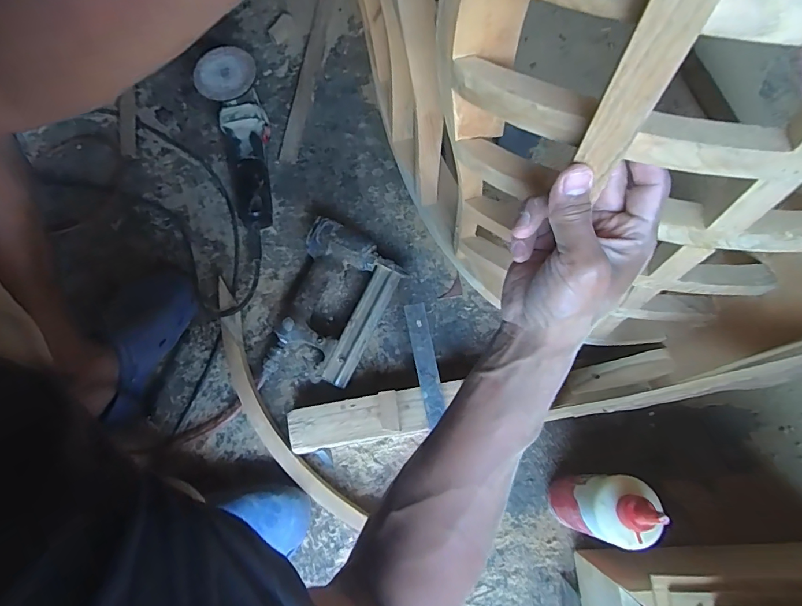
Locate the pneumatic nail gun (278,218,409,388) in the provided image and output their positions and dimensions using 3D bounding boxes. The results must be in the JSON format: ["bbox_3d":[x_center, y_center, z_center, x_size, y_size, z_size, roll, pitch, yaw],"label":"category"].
[{"bbox_3d":[-0.105,-0.002,0.674,0.162,0.051,0.219,28,77,9],"label":"pneumatic nail gun"}]

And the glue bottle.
[{"bbox_3d":[0.221,0.227,0.494,0.067,0.229,0.069,-18,74,-3],"label":"glue bottle"}]

